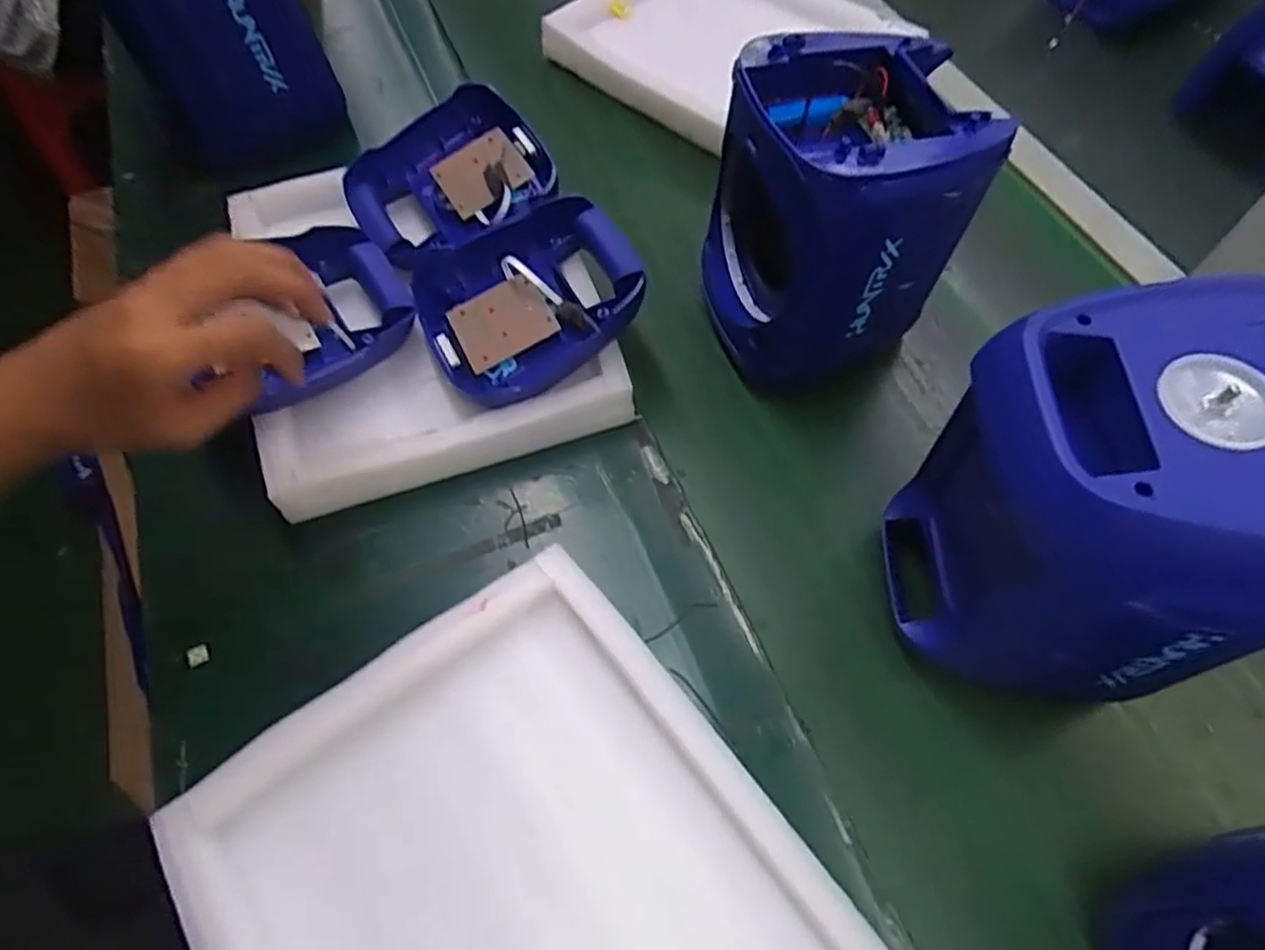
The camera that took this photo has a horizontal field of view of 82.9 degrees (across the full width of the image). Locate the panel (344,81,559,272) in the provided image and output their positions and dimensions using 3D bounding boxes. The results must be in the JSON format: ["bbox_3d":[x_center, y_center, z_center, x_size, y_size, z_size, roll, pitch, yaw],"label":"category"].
[{"bbox_3d":[-0.169,-0.273,0.676,0.187,0.050,0.167,-26,68,1],"label":"panel"}]

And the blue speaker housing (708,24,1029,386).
[{"bbox_3d":[0.155,-0.204,0.575,0.162,0.210,0.169,-13,61,-13],"label":"blue speaker housing"}]

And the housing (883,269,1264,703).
[{"bbox_3d":[0.261,0.026,0.412,0.155,0.232,0.155,6,58,-3],"label":"housing"}]

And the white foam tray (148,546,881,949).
[{"bbox_3d":[-0.059,0.258,0.405,0.302,0.047,0.360,-32,67,-22],"label":"white foam tray"}]

